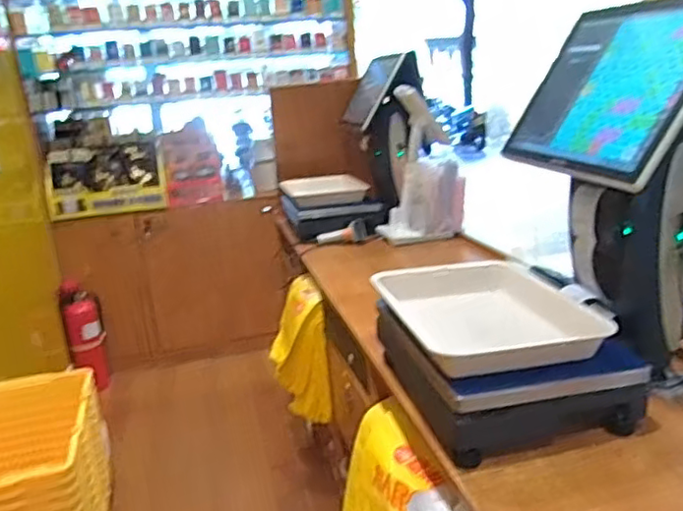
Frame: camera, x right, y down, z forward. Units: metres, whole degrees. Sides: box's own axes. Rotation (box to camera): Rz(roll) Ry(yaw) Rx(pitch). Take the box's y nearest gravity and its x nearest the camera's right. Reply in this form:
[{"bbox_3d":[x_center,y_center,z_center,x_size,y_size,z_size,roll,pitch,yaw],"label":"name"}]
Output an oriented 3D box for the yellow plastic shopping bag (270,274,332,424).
[{"bbox_3d":[-0.126,0.249,1.684,0.129,0.316,0.276,-7,17,-11],"label":"yellow plastic shopping bag"}]

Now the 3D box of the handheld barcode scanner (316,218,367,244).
[{"bbox_3d":[-0.002,-0.064,1.834,0.153,0.061,0.047,-14,15,6],"label":"handheld barcode scanner"}]

